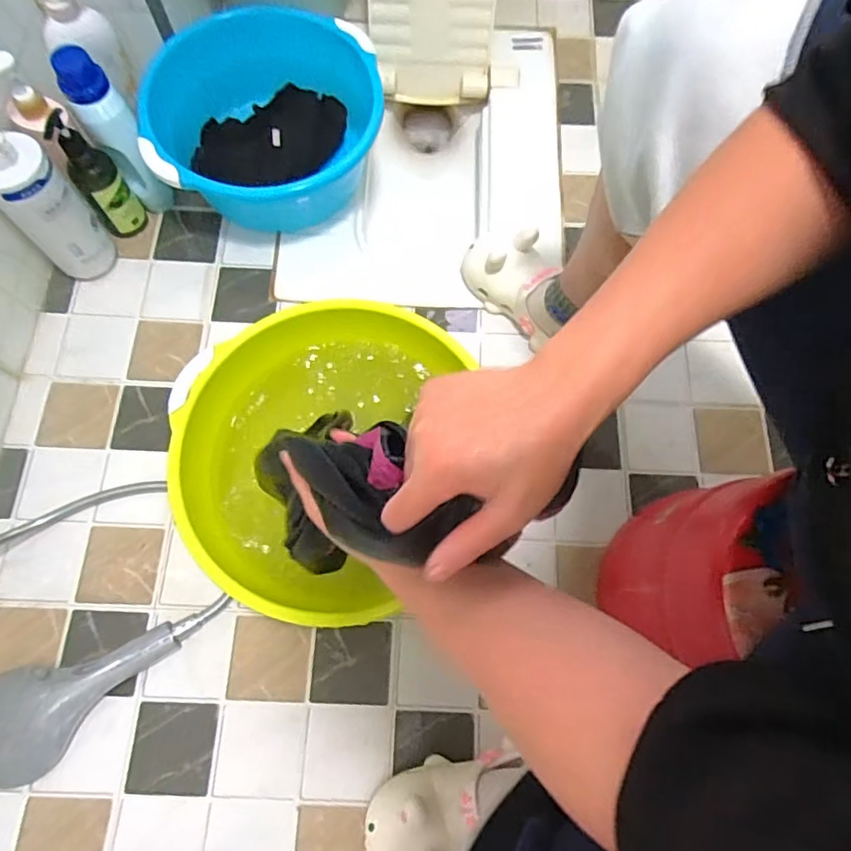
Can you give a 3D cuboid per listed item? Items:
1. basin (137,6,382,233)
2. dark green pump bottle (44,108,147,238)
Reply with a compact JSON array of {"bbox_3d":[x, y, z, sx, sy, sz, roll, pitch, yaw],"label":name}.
[{"bbox_3d":[-0.230,-0.434,0.836,0.345,0.158,0.318,-26,72,-10],"label":"basin"},{"bbox_3d":[-0.445,-0.331,0.772,0.060,0.185,0.056,-31,73,-12],"label":"dark green pump bottle"}]

